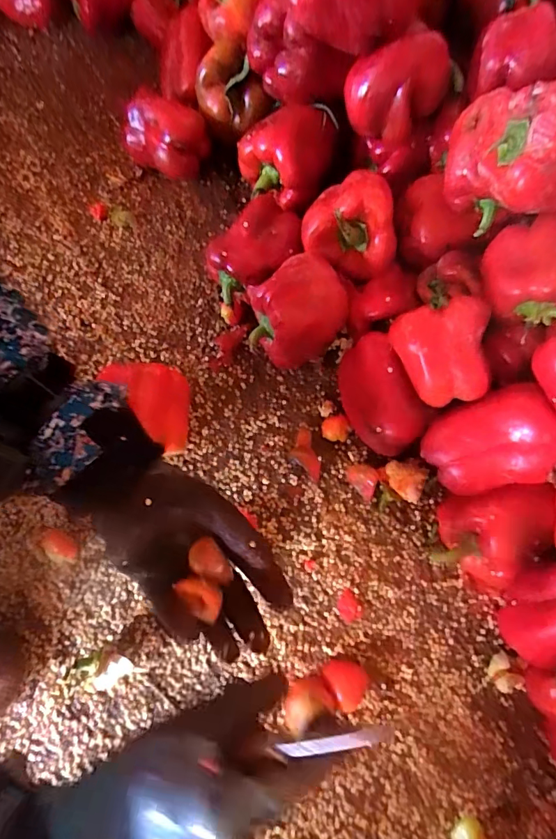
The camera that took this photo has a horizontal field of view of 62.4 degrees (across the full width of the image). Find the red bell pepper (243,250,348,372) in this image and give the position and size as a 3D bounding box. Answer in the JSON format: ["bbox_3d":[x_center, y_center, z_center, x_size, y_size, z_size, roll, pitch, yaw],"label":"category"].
[{"bbox_3d":[0.017,-0.107,0.479,0.092,0.093,0.082,-24,74,-7],"label":"red bell pepper"}]

